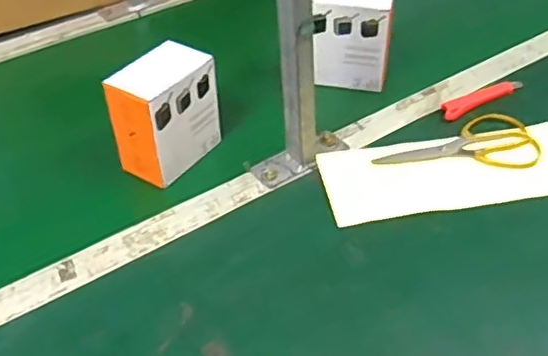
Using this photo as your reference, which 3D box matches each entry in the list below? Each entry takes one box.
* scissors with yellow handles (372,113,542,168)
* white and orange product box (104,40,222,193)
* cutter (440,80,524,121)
[{"bbox_3d":[0.198,-0.041,0.679,0.177,0.012,0.078,-1,43,0],"label":"scissors with yellow handles"},{"bbox_3d":[-0.113,-0.069,0.648,0.061,0.110,0.100,23,48,24],"label":"white and orange product box"},{"bbox_3d":[0.248,-0.095,0.734,0.116,0.019,0.019,-23,47,-21],"label":"cutter"}]

